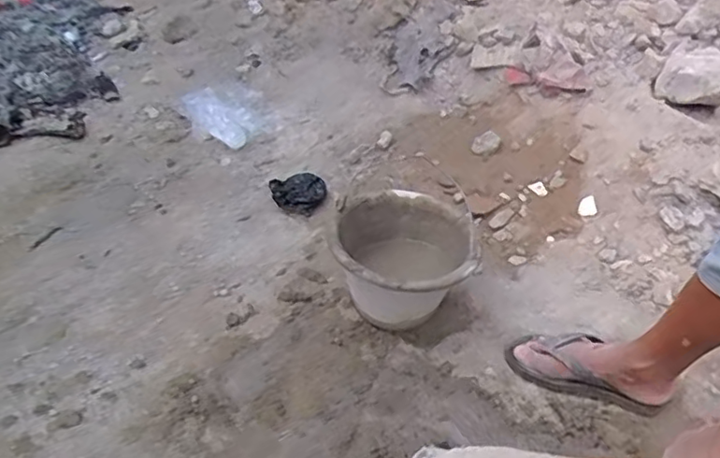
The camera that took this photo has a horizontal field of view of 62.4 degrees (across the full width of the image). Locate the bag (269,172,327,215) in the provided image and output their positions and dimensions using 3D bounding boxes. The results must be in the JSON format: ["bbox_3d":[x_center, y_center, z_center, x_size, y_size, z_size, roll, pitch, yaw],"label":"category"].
[{"bbox_3d":[-0.146,-0.085,1.353,0.136,0.039,0.125,6,40,7],"label":"bag"}]

